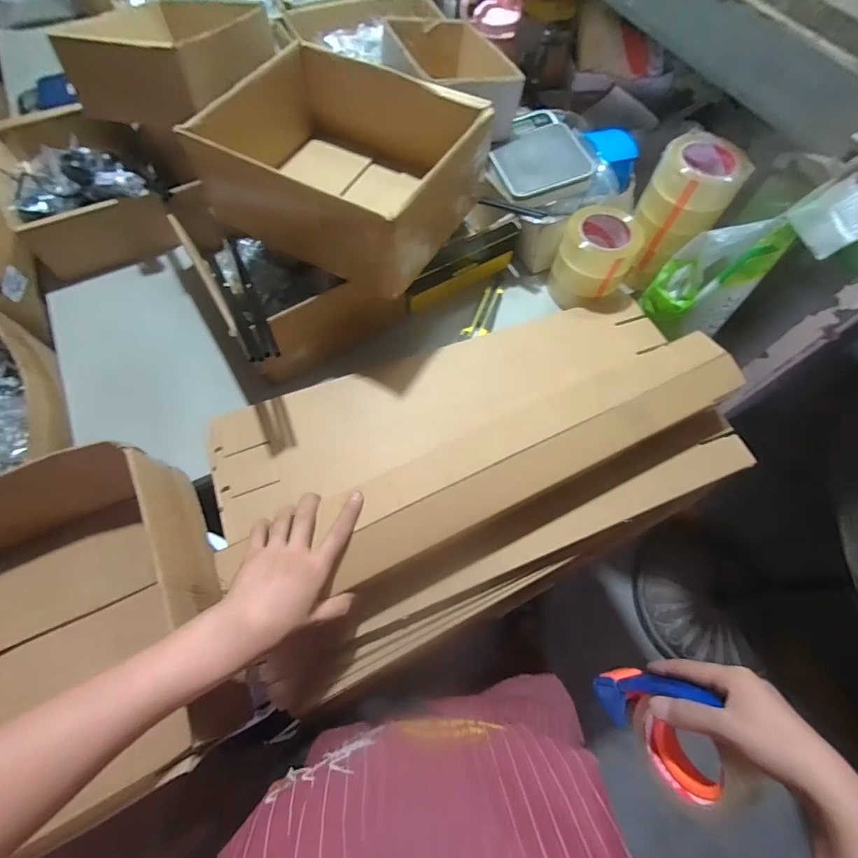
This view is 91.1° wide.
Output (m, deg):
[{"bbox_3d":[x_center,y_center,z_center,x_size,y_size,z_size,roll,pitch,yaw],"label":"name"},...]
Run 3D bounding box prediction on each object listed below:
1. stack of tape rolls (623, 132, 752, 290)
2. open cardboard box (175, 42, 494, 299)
[{"bbox_3d":[0.384,-0.336,0.660,0.106,0.172,0.111,-26,69,-14],"label":"stack of tape rolls"},{"bbox_3d":[-0.111,-0.352,0.567,0.309,0.125,0.234,27,67,10],"label":"open cardboard box"}]

